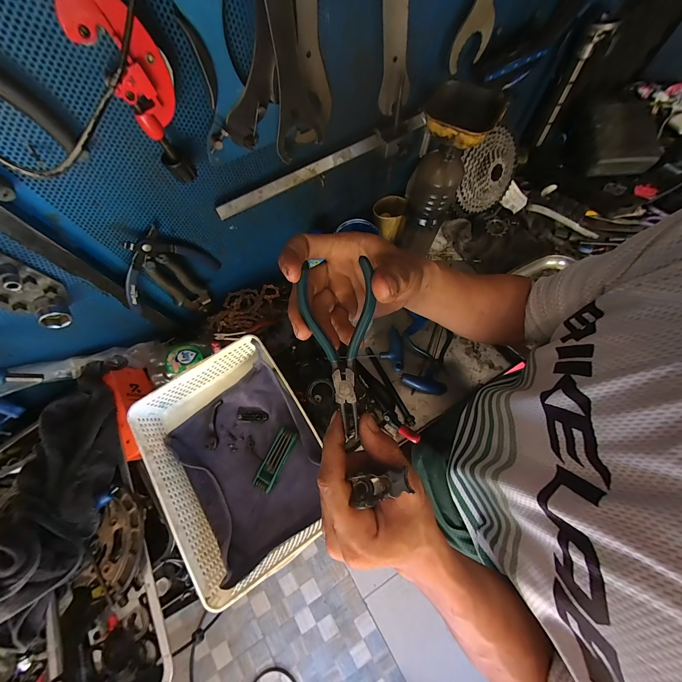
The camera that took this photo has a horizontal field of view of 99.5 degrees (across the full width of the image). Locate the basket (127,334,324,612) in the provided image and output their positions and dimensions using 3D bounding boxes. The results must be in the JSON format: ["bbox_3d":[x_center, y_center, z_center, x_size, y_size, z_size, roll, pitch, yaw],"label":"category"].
[{"bbox_3d":[-0.168,0.194,0.490,0.237,0.083,0.330,-33,72,-8],"label":"basket"}]

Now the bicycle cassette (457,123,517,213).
[{"bbox_3d":[0.330,-0.374,0.644,0.152,0.154,0.041,-27,44,-4],"label":"bicycle cassette"}]

